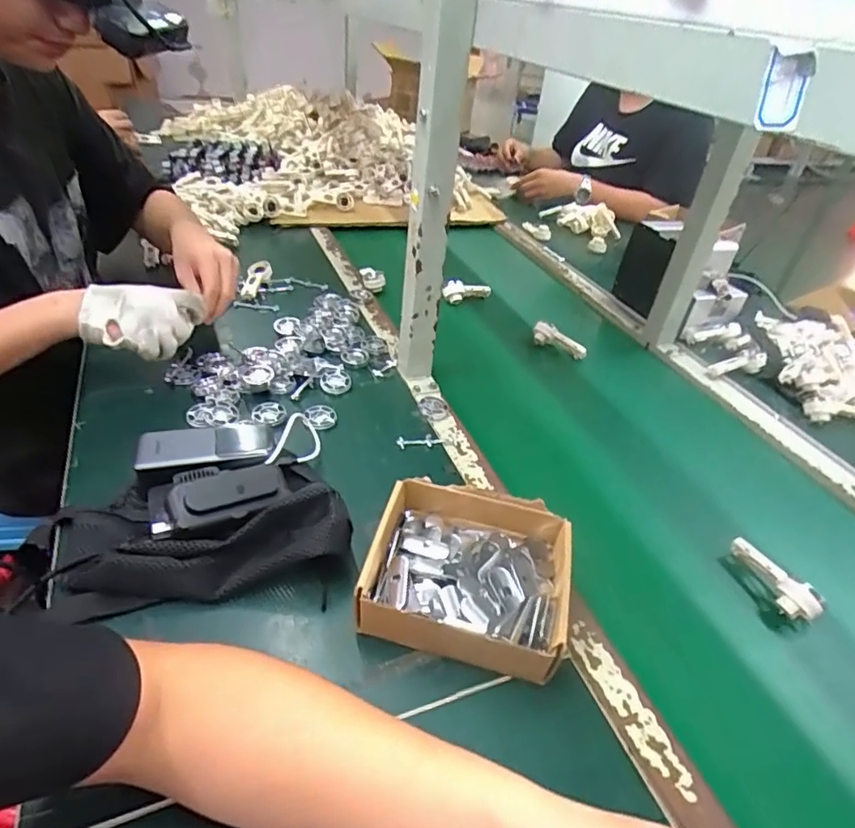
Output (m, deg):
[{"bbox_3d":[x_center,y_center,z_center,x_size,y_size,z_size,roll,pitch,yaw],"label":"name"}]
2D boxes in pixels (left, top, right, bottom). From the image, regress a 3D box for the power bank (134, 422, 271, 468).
[{"bbox_3d":[-0.224,0.027,0.563,0.124,0.016,0.051,-5,39,-14],"label":"power bank"}]

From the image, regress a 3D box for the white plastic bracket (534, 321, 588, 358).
[{"bbox_3d":[0.211,-0.115,0.893,0.091,0.031,0.021,31,42,9],"label":"white plastic bracket"}]

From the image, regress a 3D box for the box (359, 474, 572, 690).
[{"bbox_3d":[0.038,0.140,0.496,0.166,0.060,0.147,13,38,10],"label":"box"}]

